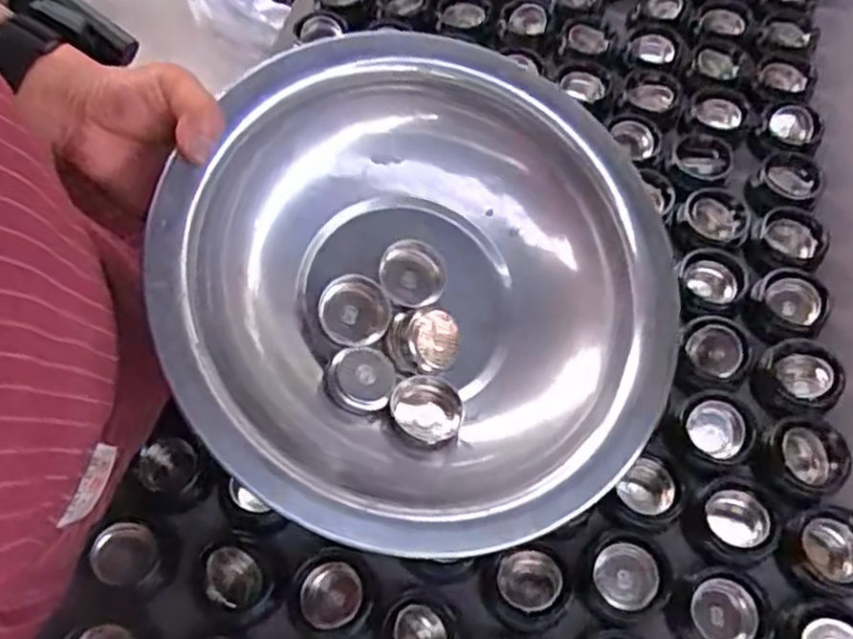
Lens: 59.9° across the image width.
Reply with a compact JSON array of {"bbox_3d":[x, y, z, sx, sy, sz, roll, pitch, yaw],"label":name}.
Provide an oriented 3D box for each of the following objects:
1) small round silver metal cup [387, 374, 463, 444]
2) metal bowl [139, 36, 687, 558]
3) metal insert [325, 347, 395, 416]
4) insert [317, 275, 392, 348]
[{"bbox_3d":[0.000,0.055,0.449,0.043,0.015,0.043,12,61,7],"label":"small round silver metal cup"},{"bbox_3d":[-0.003,-0.022,0.460,0.298,0.095,0.316,16,67,-7],"label":"metal bowl"},{"bbox_3d":[-0.040,0.037,0.447,0.039,0.009,0.043,11,61,6],"label":"metal insert"},{"bbox_3d":[-0.045,-0.004,0.466,0.044,0.016,0.044,0,61,0],"label":"insert"}]

